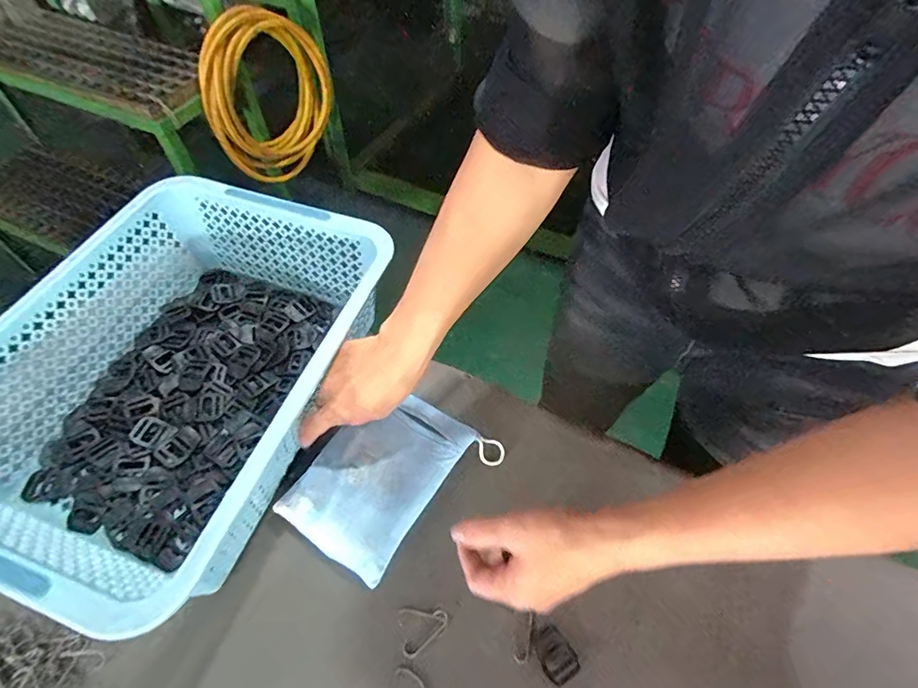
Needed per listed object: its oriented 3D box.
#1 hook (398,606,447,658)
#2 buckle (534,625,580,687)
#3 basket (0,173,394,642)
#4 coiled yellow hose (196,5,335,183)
[{"bbox_3d":[-0.029,0.233,0.393,0.038,0.004,0.035,-9,57,-9],"label":"hook"},{"bbox_3d":[0.077,0.248,0.382,0.028,0.004,0.036,-32,63,-22],"label":"buckle"},{"bbox_3d":[-0.259,0.027,0.456,0.286,0.120,0.376,19,57,9],"label":"basket"},{"bbox_3d":[-0.471,-0.613,1.214,0.061,0.399,0.375,32,62,20],"label":"coiled yellow hose"}]

